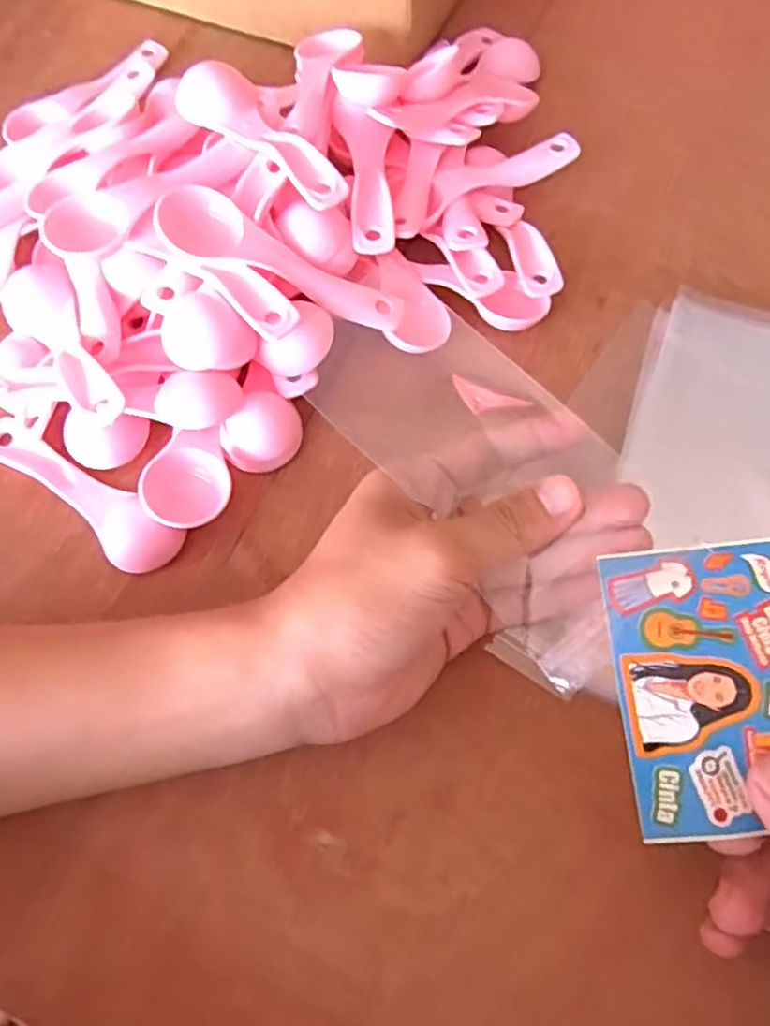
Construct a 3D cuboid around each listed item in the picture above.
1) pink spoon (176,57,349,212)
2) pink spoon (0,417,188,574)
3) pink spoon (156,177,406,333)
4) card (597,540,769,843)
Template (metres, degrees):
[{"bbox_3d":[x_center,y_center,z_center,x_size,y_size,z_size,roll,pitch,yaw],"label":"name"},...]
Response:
[{"bbox_3d":[-0.052,-0.173,0.319,0.031,0.017,0.105,-42,72,-15],"label":"pink spoon"},{"bbox_3d":[-0.137,-0.008,0.307,0.109,0.014,0.029,32,71,14],"label":"pink spoon"},{"bbox_3d":[-0.044,-0.110,0.308,0.110,0.010,0.029,23,66,-18],"label":"pink spoon"},{"bbox_3d":[0.105,0.054,0.220,0.058,0.004,0.087,-7,72,10],"label":"card"}]

